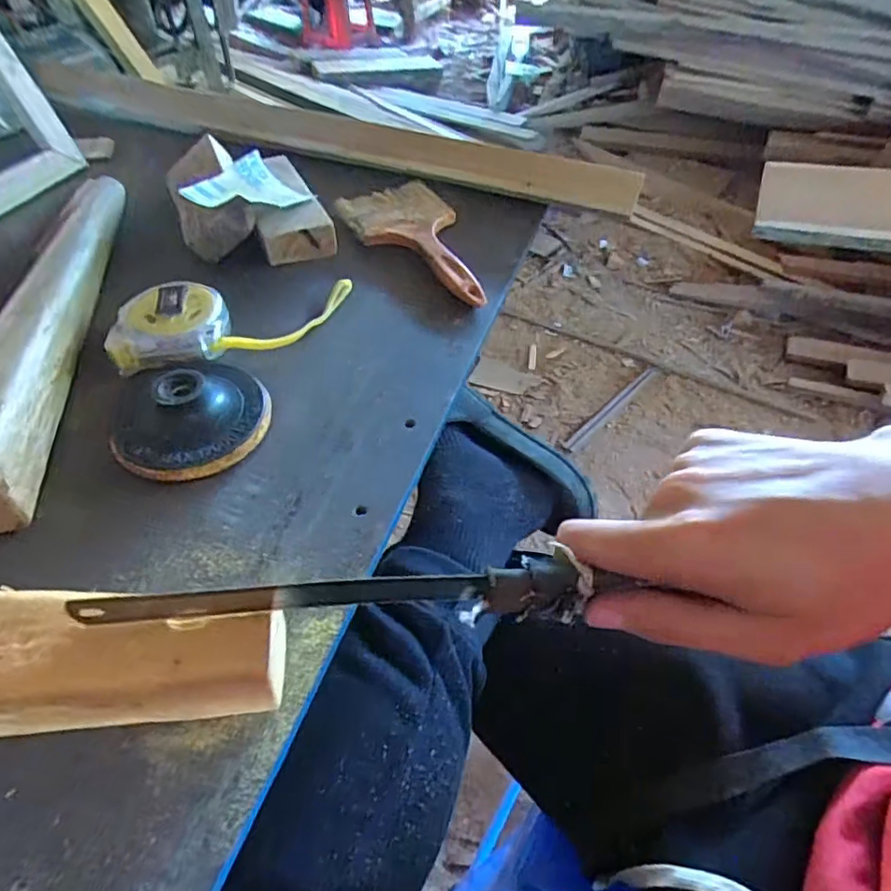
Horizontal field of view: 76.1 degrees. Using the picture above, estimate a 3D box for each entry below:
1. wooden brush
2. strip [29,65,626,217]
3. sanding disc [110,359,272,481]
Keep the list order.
[{"bbox_3d":[-0.011,-0.180,0.490,0.089,0.015,0.185,-32,58,-26],"label":"wooden brush"},{"bbox_3d":[-0.141,-0.325,0.591,0.672,0.035,0.045,17,51,12],"label":"strip"},{"bbox_3d":[-0.153,-0.027,0.343,0.086,0.029,0.096,-5,50,-6],"label":"sanding disc"}]

